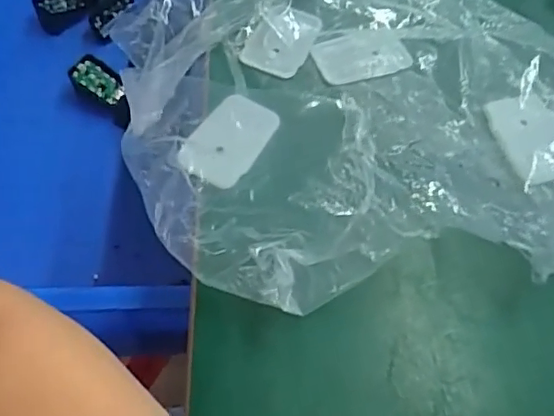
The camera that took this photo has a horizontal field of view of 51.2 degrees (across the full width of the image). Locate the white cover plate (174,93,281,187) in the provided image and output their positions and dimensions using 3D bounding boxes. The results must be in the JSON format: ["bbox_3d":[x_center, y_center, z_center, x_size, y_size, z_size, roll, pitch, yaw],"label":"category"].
[{"bbox_3d":[-0.031,-0.044,0.368,0.044,0.010,0.067,26,66,10],"label":"white cover plate"}]

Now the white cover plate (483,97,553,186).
[{"bbox_3d":[0.164,-0.046,0.378,0.036,0.005,0.075,-21,52,14],"label":"white cover plate"}]

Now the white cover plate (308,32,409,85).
[{"bbox_3d":[0.059,-0.108,0.412,0.064,0.009,0.040,-12,69,6],"label":"white cover plate"}]

